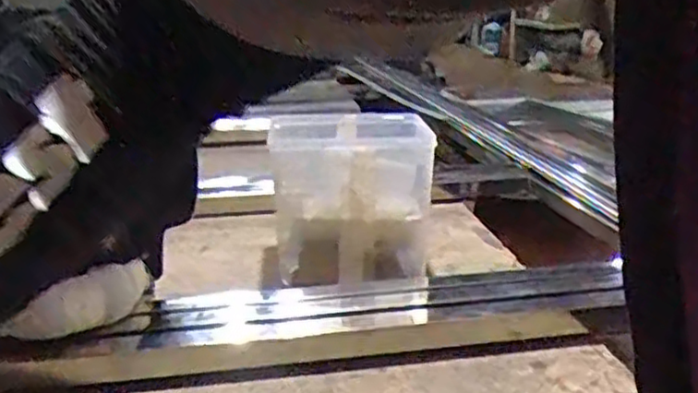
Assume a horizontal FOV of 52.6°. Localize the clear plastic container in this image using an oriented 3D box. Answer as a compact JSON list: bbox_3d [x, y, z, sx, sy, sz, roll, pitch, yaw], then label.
[{"bbox_3d":[0.000,0.009,0.741,0.155,0.161,0.115,-6,18,-18],"label":"clear plastic container"}]

